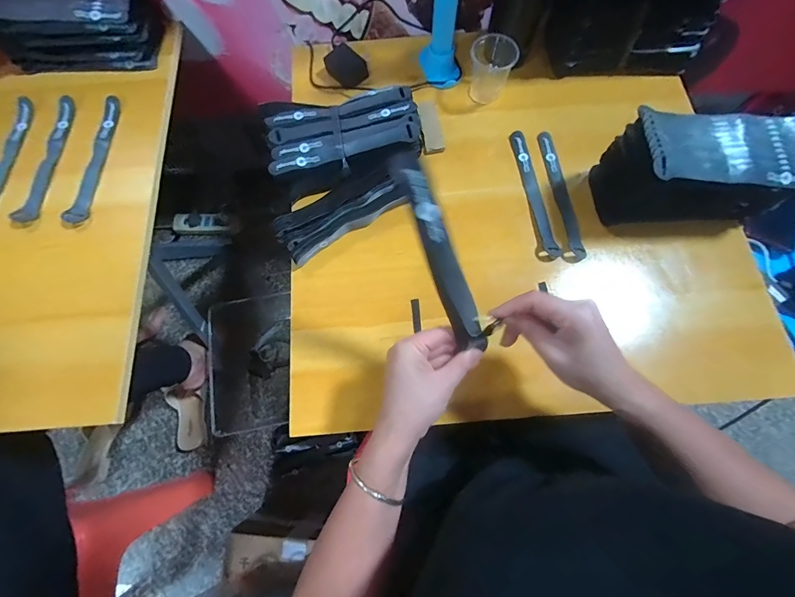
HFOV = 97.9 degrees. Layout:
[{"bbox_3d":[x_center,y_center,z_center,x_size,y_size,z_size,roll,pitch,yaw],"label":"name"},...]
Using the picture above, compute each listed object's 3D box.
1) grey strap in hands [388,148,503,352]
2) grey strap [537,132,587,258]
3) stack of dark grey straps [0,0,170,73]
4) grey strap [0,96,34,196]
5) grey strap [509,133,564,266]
[{"bbox_3d":[0.038,-0.029,0.279,0.026,0.179,0.028,-31,31,-8],"label":"grey strap in hands"},{"bbox_3d":[0.221,-0.145,0.466,0.021,0.009,0.189,-7,74,-1],"label":"grey strap"},{"bbox_3d":[-0.489,-0.422,0.514,0.224,0.067,0.122,-4,74,0],"label":"stack of dark grey straps"},{"bbox_3d":[-0.547,-0.193,0.480,0.035,0.008,0.209,3,74,2],"label":"grey strap"},{"bbox_3d":[0.183,-0.144,0.470,0.027,0.015,0.199,-7,74,-1],"label":"grey strap"}]

